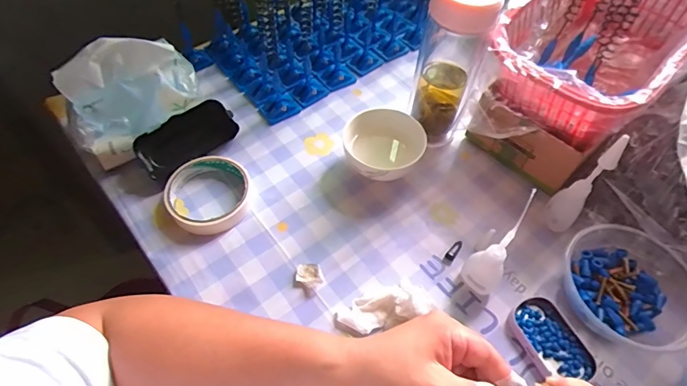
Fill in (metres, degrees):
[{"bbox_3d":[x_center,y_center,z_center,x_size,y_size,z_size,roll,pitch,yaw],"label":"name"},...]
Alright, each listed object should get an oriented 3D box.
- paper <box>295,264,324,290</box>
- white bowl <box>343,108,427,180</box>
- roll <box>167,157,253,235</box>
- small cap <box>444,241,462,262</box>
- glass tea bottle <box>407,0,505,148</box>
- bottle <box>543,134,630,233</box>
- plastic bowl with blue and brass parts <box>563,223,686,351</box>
[{"bbox_3d":[-0.032,0.079,0.401,0.028,0.011,0.020,21,58,11],"label":"paper"},{"bbox_3d":[0.044,-0.051,0.468,0.084,0.047,0.100,18,57,9],"label":"white bowl"},{"bbox_3d":[-0.142,0.000,0.441,0.085,0.023,0.091,1,56,-2],"label":"roll"},{"bbox_3d":[0.114,0.059,0.427,0.009,0.009,0.025,35,63,21],"label":"small cap"},{"bbox_3d":[0.115,-0.136,0.455,0.064,0.184,0.056,21,58,12],"label":"glass tea bottle"},{"bbox_3d":[0.229,-0.004,0.402,0.030,0.124,0.029,40,63,22],"label":"bottle"},{"bbox_3d":[0.264,0.079,0.386,0.111,0.045,0.108,1,56,-2],"label":"plastic bowl with blue and brass parts"}]

